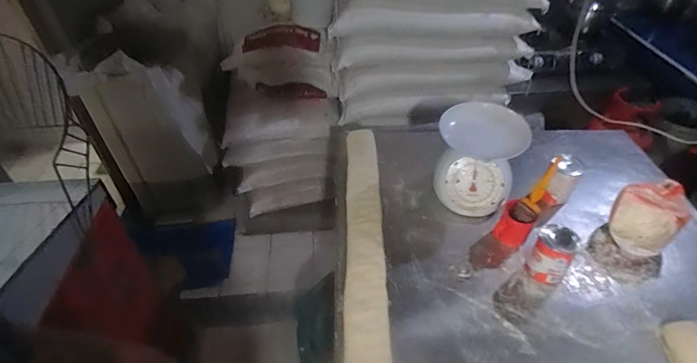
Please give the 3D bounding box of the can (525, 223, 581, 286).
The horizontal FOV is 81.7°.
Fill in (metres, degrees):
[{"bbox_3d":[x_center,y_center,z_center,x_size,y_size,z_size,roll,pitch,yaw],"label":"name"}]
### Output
[{"bbox_3d":[0.400,0.148,0.796,0.067,0.116,0.074,31,51,30],"label":"can"}]

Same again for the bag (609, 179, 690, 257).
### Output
[{"bbox_3d":[0.640,0.081,0.861,0.116,0.124,0.114,6,43,7],"label":"bag"}]

